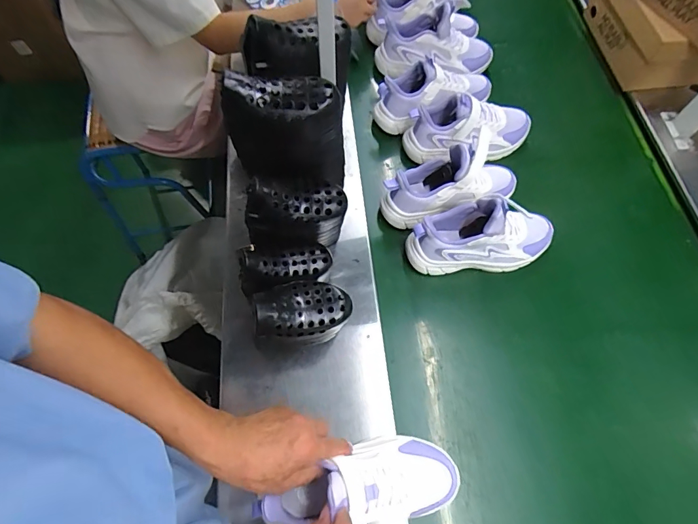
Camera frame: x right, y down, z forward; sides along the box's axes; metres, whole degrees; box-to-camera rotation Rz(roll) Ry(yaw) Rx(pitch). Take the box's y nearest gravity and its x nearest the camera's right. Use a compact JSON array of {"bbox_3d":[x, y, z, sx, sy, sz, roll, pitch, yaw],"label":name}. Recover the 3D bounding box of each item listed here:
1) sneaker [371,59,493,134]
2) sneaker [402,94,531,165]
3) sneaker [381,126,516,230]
[{"bbox_3d":[0.168,-0.328,0.775,0.231,0.096,0.079,-19,68,-9],"label":"sneaker"},{"bbox_3d":[0.222,-0.248,0.733,0.247,0.111,0.091,-8,67,-4],"label":"sneaker"},{"bbox_3d":[0.169,-0.145,0.665,0.228,0.143,0.083,-18,68,-8],"label":"sneaker"}]

